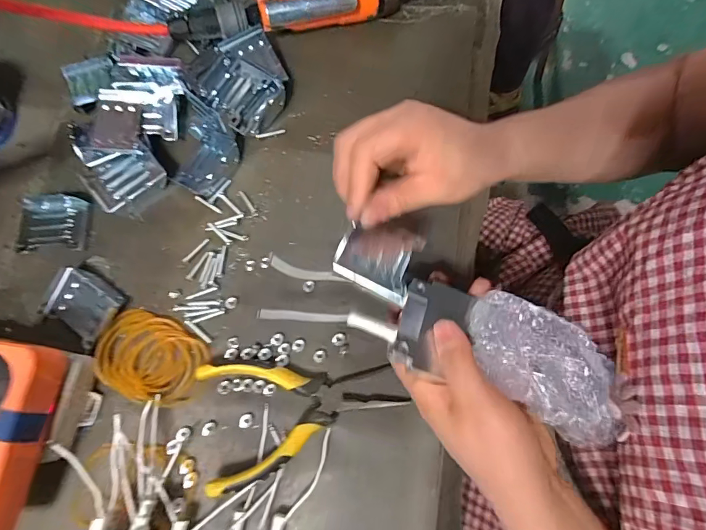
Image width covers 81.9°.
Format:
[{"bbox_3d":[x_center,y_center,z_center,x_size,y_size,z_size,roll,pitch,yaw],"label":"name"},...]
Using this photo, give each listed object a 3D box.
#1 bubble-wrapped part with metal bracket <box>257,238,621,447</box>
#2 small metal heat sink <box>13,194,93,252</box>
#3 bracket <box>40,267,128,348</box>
[{"bbox_3d":[0.053,0.040,0.260,0.222,0.061,0.071,18,74,4],"label":"bubble-wrapped part with metal bracket"},{"bbox_3d":[-0.264,-0.037,0.358,0.059,0.015,0.048,-3,73,0],"label":"small metal heat sink"},{"bbox_3d":[-0.220,0.032,0.332,0.057,0.015,0.047,33,76,11],"label":"bracket"}]

